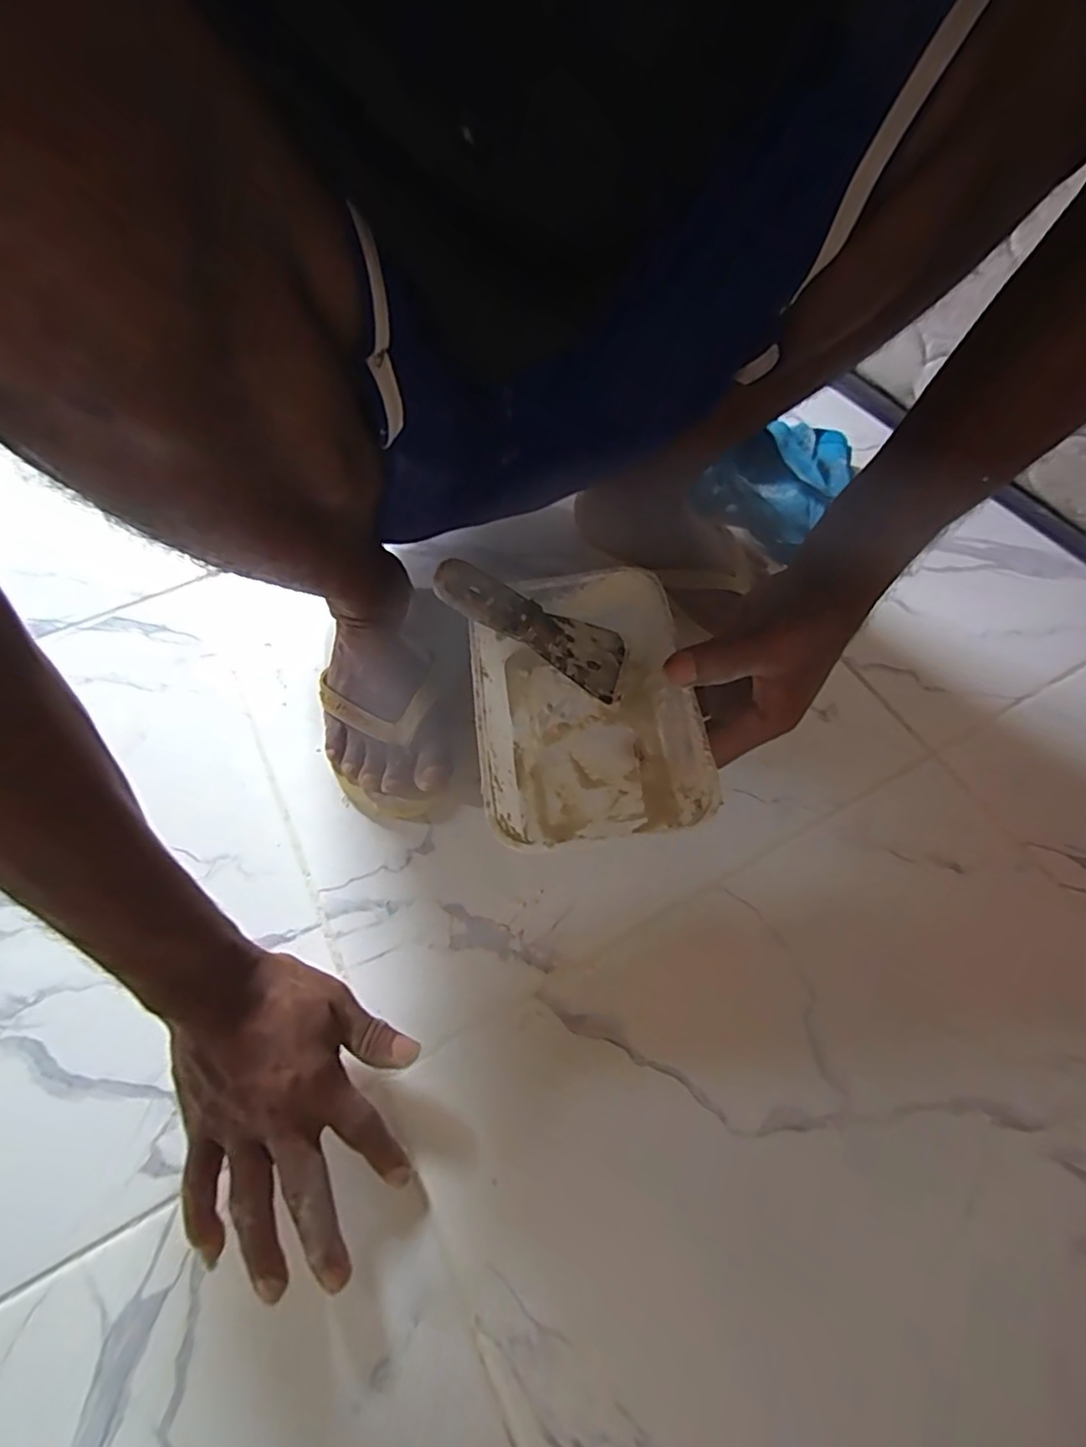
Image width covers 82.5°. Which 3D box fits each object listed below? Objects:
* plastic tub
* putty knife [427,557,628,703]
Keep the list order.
[{"bbox_3d":[0.019,-0.009,0.365,0.118,0.067,0.152,-5,61,-3],"label":"plastic tub"},{"bbox_3d":[-0.006,-0.058,0.373,0.128,0.013,0.046,25,58,-24],"label":"putty knife"}]

